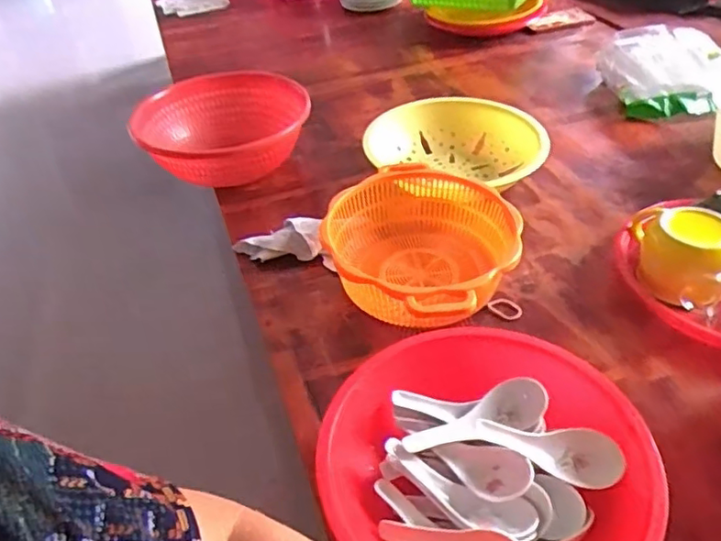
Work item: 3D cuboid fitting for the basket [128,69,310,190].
[{"bbox_3d":[-0.200,-0.203,0.917,0.233,0.108,0.264,-14,42,-11],"label":"basket"}]

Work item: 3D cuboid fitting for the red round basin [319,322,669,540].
[{"bbox_3d":[0.102,0.155,0.478,0.249,0.068,0.240,-2,40,2],"label":"red round basin"}]

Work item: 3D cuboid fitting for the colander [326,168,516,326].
[{"bbox_3d":[0.062,-0.023,0.695,0.212,0.084,0.220,-2,41,2],"label":"colander"}]

